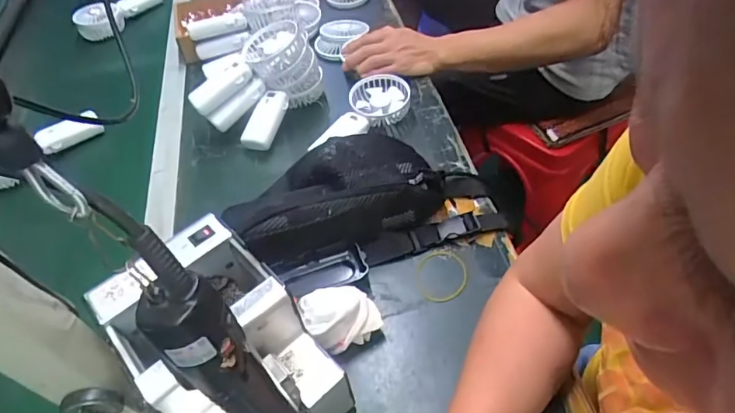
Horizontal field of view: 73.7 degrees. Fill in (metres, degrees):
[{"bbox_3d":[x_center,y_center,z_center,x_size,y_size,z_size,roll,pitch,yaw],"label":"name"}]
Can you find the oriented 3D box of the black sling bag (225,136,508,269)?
[{"bbox_3d":[-0.003,-0.013,0.599,0.327,0.079,0.149,-9,49,-3],"label":"black sling bag"}]

